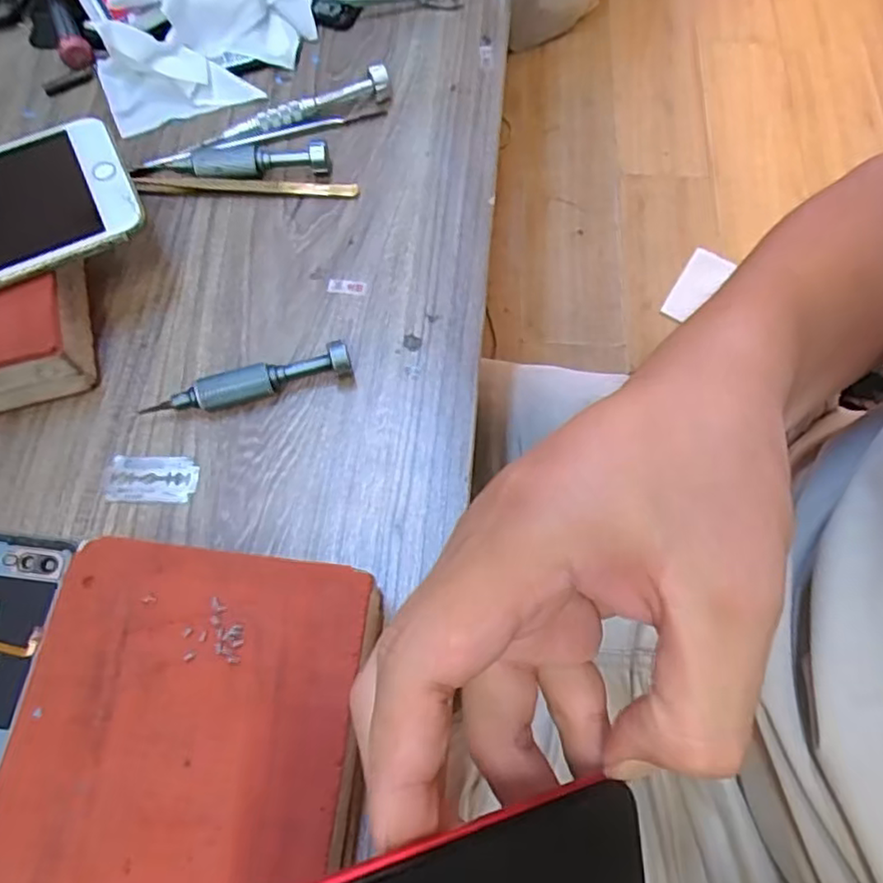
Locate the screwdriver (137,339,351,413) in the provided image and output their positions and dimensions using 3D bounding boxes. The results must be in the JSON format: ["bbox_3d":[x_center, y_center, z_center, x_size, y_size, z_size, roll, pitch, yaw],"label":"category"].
[{"bbox_3d":[-0.091,-0.026,0.308,0.096,0.017,0.015,-15,68,-7],"label":"screwdriver"}]

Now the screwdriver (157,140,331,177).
[{"bbox_3d":[-0.108,-0.156,0.360,0.090,0.018,0.018,-3,67,-3],"label":"screwdriver"}]

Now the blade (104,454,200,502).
[{"bbox_3d":[-0.133,0.016,0.299,0.041,0.004,0.022,0,67,-1],"label":"blade"}]

